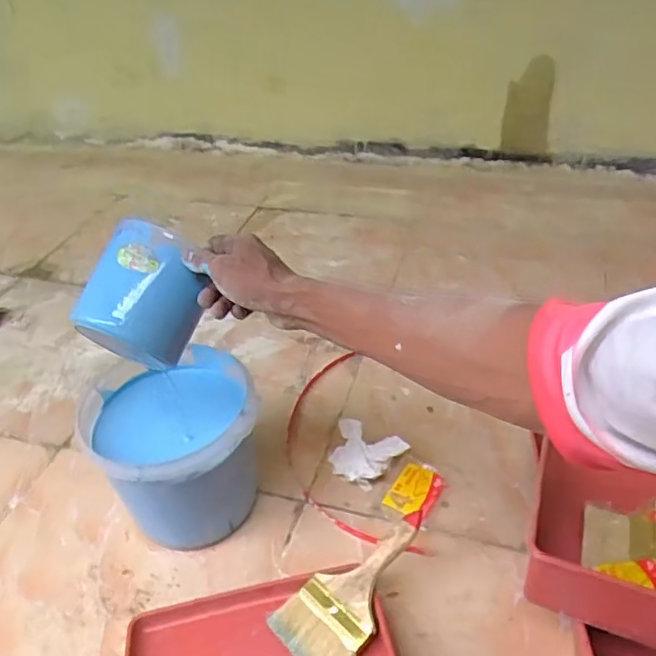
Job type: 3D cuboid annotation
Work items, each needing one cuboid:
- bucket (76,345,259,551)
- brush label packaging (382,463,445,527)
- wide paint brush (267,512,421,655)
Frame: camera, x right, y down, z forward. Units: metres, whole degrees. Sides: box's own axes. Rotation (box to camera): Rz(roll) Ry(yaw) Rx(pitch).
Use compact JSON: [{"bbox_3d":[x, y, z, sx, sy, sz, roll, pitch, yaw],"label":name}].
[{"bbox_3d":[-0.182,0.169,0.806,0.205,0.195,0.182,-25,43,-22],"label":"bucket"},{"bbox_3d":[0.118,0.223,0.843,0.061,0.016,0.097,17,44,25],"label":"brush label packaging"},{"bbox_3d":[0.032,0.284,0.683,0.090,0.020,0.194,30,64,36],"label":"wide paint brush"}]

